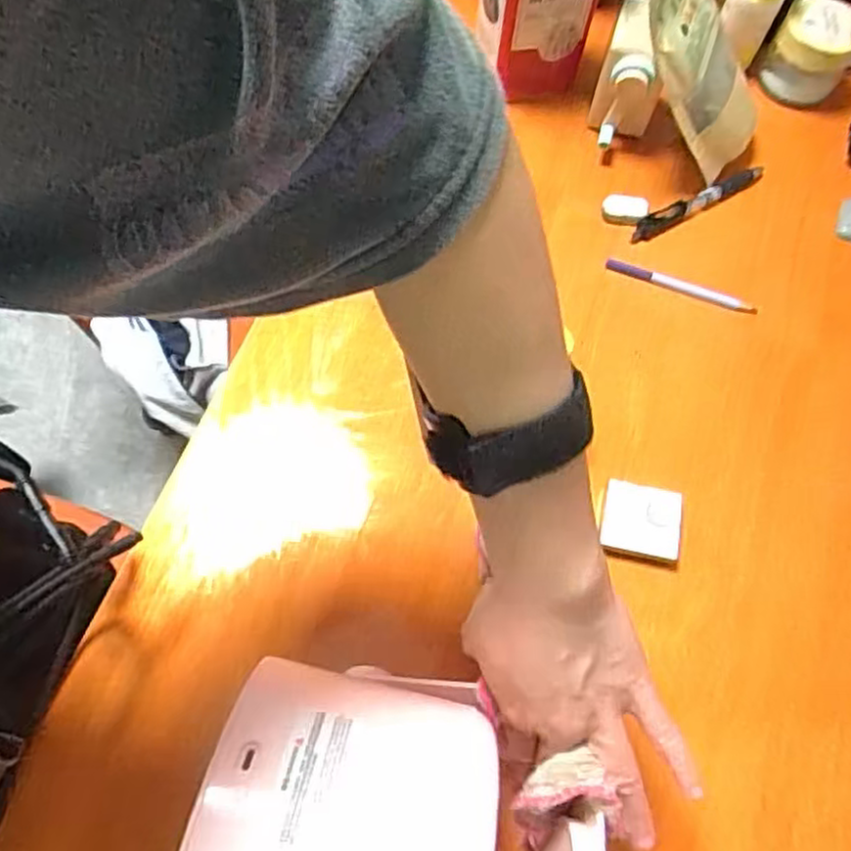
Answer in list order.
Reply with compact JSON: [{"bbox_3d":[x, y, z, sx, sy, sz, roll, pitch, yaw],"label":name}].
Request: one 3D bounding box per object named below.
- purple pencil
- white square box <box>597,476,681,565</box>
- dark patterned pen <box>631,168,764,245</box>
[{"bbox_3d":[0.205,-0.112,0.568,0.120,0.004,0.011,21,67,7],"label":"purple pencil"},{"bbox_3d":[0.146,0.066,0.482,0.052,0.015,0.050,13,66,4],"label":"white square box"},{"bbox_3d":[0.233,-0.191,0.599,0.138,0.008,0.017,-27,70,-13],"label":"dark patterned pen"}]

